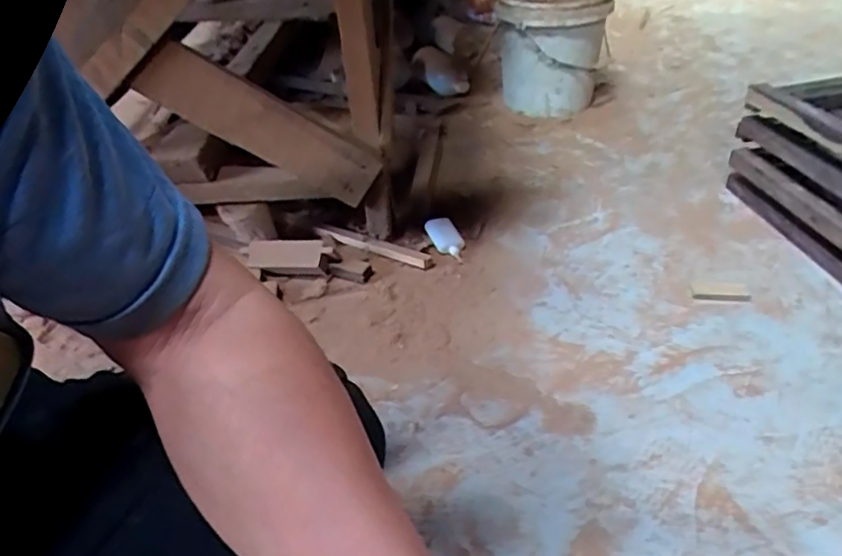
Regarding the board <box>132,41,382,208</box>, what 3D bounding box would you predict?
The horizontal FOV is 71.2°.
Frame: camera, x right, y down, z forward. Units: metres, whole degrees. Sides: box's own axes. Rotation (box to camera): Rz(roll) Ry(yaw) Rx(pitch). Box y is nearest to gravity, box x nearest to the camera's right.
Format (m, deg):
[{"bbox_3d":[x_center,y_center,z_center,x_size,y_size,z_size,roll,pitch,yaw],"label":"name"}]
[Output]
[{"bbox_3d":[-0.245,-0.230,0.900,0.366,0.105,0.024,27,39,-11],"label":"board"}]

